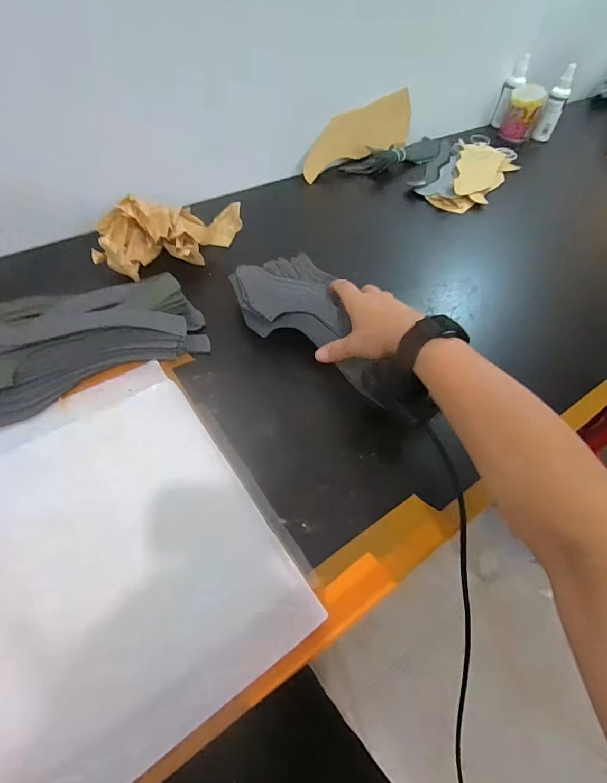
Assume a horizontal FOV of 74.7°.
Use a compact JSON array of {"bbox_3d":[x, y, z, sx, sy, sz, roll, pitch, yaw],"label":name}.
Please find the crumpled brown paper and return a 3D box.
[{"bbox_3d":[-0.184,-0.208,0.527,0.182,0.067,0.084,-25,62,-22],"label":"crumpled brown paper"}]

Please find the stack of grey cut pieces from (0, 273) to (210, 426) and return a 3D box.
[{"bbox_3d":[-0.263,-0.056,0.423,0.300,0.047,0.160,-20,57,-18],"label":"stack of grey cut pieces"}]

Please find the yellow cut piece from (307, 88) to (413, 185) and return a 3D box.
[{"bbox_3d":[0.102,-0.468,0.722,0.252,0.088,0.016,-31,48,-20],"label":"yellow cut piece"}]

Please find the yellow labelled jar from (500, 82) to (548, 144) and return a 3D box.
[{"bbox_3d":[0.469,-0.600,0.852,0.070,0.091,0.065,2,53,-3],"label":"yellow labelled jar"}]

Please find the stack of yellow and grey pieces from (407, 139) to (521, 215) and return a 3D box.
[{"bbox_3d":[0.303,-0.420,0.752,0.143,0.031,0.256,31,57,18],"label":"stack of yellow and grey pieces"}]

